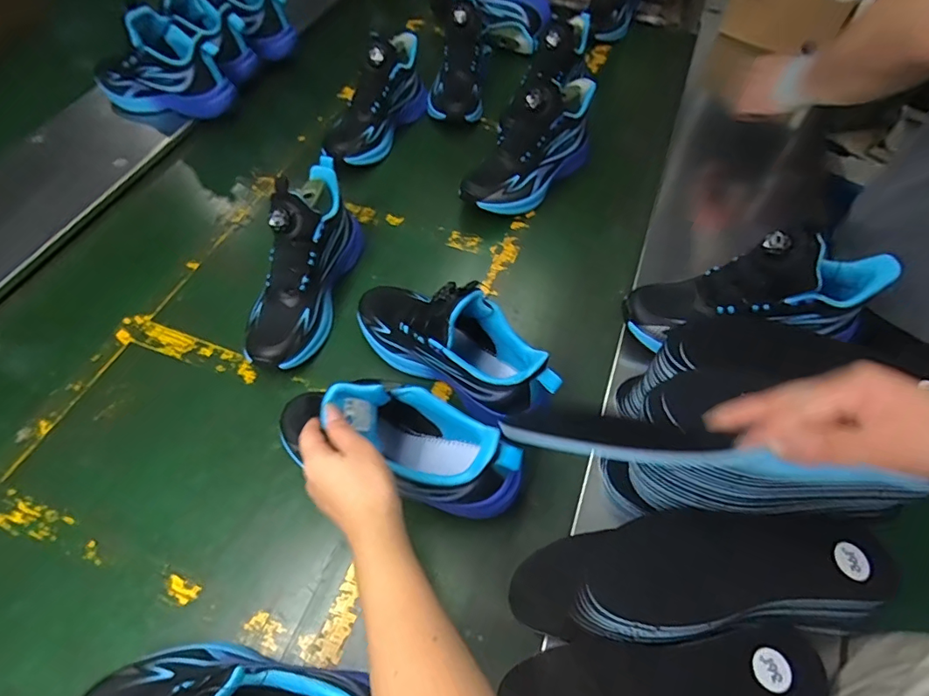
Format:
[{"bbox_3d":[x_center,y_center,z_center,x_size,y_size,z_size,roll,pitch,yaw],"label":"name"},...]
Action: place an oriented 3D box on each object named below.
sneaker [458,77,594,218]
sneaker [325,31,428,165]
[{"bbox_3d":[0.107,-0.306,0.729,0.097,0.128,0.266,27,61,18],"label":"sneaker"},{"bbox_3d":[-0.145,-0.432,0.840,0.080,0.129,0.281,18,59,13],"label":"sneaker"}]

